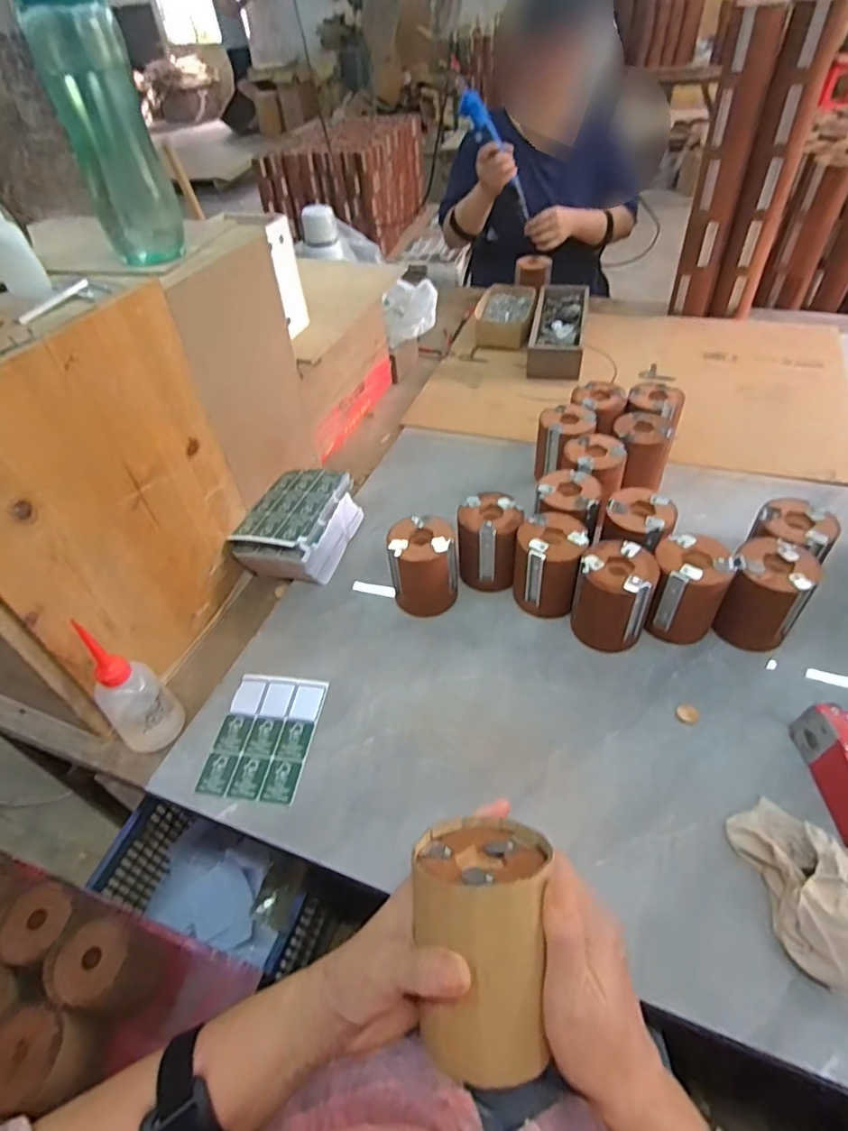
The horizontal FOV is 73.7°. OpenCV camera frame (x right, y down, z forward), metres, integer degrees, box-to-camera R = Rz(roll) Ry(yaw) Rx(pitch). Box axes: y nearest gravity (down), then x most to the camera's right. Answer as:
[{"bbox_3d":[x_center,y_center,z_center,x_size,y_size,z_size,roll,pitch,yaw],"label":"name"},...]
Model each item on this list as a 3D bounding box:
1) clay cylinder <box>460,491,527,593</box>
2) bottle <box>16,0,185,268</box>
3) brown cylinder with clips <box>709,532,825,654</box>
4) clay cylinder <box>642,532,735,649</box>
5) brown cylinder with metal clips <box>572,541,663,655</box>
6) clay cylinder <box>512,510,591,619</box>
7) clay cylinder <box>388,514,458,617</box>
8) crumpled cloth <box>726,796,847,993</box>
[{"bbox_3d":[0.082,-0.027,0.708,0.076,0.105,0.077,6,47,12],"label":"clay cylinder"},{"bbox_3d":[-0.294,-0.409,0.520,0.075,0.224,0.067,-19,48,-13],"label":"bottle"},{"bbox_3d":[0.373,0.035,0.624,0.078,0.100,0.086,28,55,29],"label":"brown cylinder with clips"},{"bbox_3d":[0.292,0.030,0.635,0.080,0.103,0.081,22,52,25],"label":"clay cylinder"},{"bbox_3d":[0.209,0.042,0.630,0.078,0.107,0.088,13,49,18],"label":"brown cylinder with metal clips"},{"bbox_3d":[0.149,0.001,0.674,0.075,0.106,0.079,9,48,15],"label":"clay cylinder"},{"bbox_3d":[0.002,0.007,0.682,0.076,0.107,0.093,-3,46,4],"label":"clay cylinder"},{"bbox_3d":[0.318,0.255,0.450,0.090,0.048,0.146,-9,45,-2],"label":"crumpled cloth"}]

